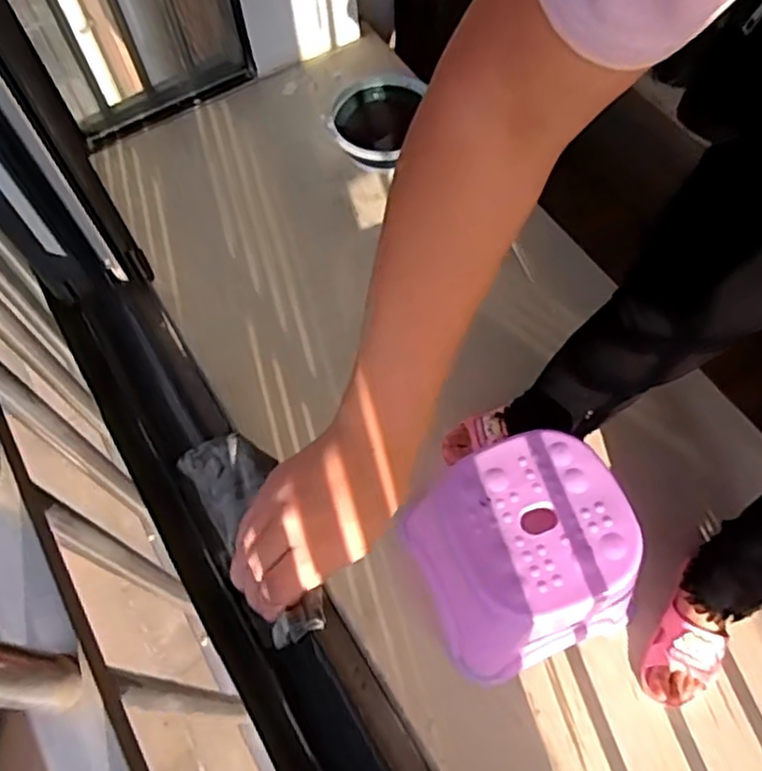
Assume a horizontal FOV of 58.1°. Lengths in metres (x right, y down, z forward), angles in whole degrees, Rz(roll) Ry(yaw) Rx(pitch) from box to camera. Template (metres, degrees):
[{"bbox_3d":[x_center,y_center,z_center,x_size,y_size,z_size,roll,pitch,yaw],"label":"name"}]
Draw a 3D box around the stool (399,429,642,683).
[{"bbox_3d":[0.187,0.232,0.943,0.265,0.240,0.270,-26,65,-10],"label":"stool"}]

